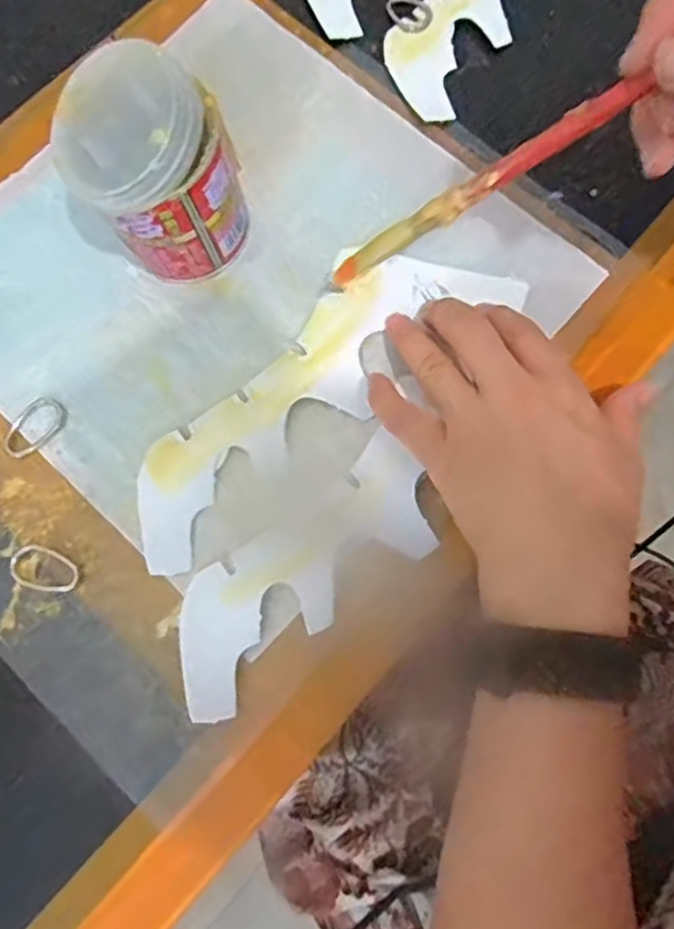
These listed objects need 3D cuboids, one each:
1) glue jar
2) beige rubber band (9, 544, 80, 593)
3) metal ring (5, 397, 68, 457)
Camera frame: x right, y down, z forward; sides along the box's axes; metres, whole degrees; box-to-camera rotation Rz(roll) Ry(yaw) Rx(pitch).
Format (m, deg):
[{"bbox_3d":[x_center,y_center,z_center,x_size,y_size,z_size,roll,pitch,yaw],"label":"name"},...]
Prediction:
[{"bbox_3d":[-0.080,-0.130,0.292,0.071,0.091,0.060,-17,79,-2],"label":"glue jar"},{"bbox_3d":[-0.138,0.050,0.302,0.032,0.005,0.019,22,80,6],"label":"beige rubber band"},{"bbox_3d":[-0.150,-0.019,0.317,0.023,0.004,0.034,44,83,9],"label":"metal ring"}]

